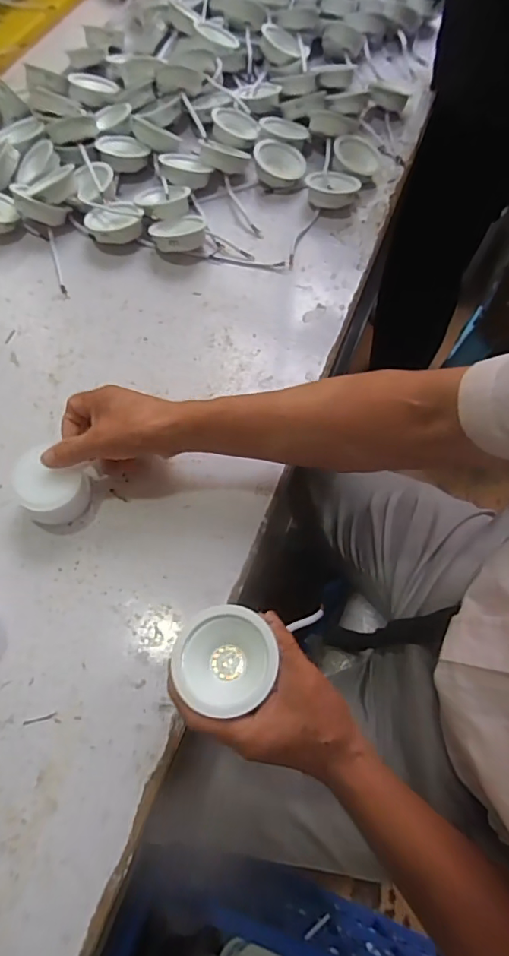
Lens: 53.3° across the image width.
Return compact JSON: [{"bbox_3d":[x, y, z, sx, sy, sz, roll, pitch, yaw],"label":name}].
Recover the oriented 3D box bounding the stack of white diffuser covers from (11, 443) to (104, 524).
[{"bbox_3d":[-0.178,0.010,0.458,0.054,0.055,0.060,2,64,-1],"label":"stack of white diffuser covers"}]

